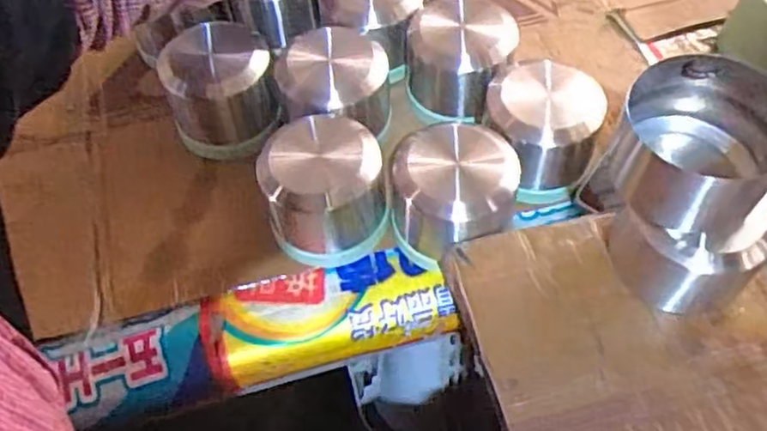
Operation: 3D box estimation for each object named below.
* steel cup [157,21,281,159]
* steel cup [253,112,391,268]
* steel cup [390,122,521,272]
[{"bbox_3d":[-0.147,-0.117,0.626,0.092,0.087,0.090,-2,57,3],"label":"steel cup"},{"bbox_3d":[-0.049,-0.024,0.576,0.100,0.097,0.095,-2,57,3],"label":"steel cup"},{"bbox_3d":[0.060,-0.020,0.576,0.103,0.096,0.099,-2,57,3],"label":"steel cup"}]

